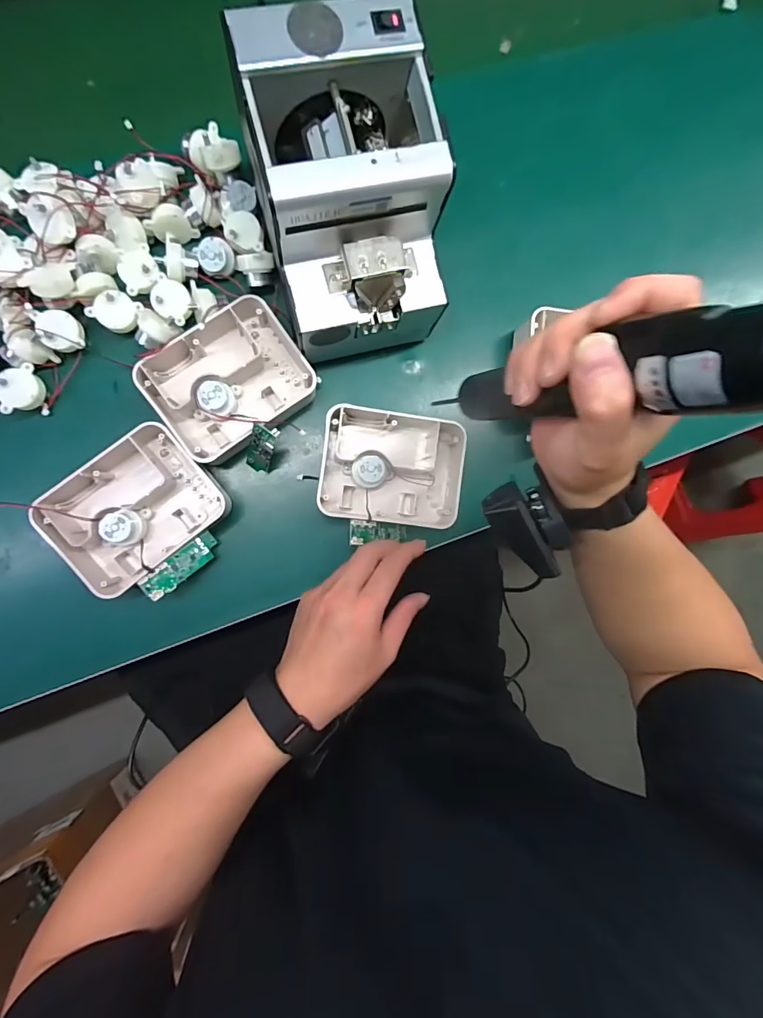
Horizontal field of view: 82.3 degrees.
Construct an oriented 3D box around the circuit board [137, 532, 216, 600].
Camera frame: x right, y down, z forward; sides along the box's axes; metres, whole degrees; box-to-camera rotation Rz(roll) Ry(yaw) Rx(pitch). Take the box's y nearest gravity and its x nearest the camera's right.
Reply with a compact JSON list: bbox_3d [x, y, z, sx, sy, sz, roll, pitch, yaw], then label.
[{"bbox_3d":[-0.173,0.049,0.381,0.071,0.007,0.023,-45,116,-33],"label":"circuit board"}]

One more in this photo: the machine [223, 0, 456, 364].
[{"bbox_3d":[-0.026,-0.233,0.346,0.135,0.137,0.187,-14,95,-4],"label":"machine"}]

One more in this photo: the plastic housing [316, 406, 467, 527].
[{"bbox_3d":[0.012,-0.037,0.410,0.133,0.050,0.098,7,94,-5],"label":"plastic housing"}]

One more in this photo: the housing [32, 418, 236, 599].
[{"bbox_3d":[-0.211,0.000,0.380,0.127,0.052,0.102,-38,96,-1],"label":"housing"}]

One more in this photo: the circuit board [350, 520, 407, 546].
[{"bbox_3d":[-0.001,0.021,0.403,0.069,0.009,0.021,0,87,-44],"label":"circuit board"}]

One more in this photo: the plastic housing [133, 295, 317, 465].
[{"bbox_3d":[-0.132,-0.111,0.387,0.129,0.044,0.102,-38,96,-1],"label":"plastic housing"}]

